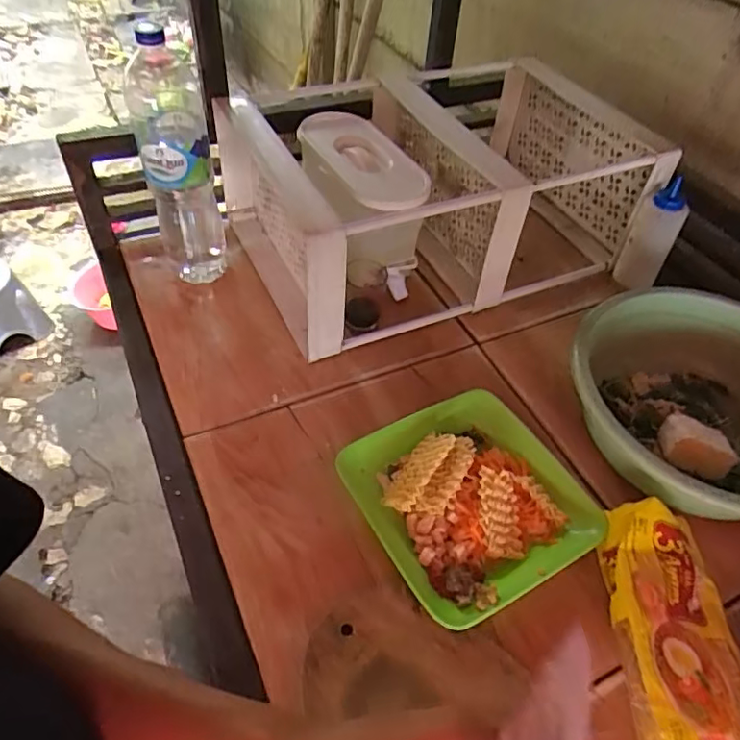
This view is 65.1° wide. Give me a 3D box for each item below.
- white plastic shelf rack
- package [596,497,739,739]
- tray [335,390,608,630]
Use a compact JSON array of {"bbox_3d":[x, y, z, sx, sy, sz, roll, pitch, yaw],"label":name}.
[{"bbox_3d":[0.108,-0.269,0.883,0.563,0.242,0.377,-19,53,-18],"label":"white plastic shelf rack"},{"bbox_3d":[0.279,0.237,0.518,0.116,0.059,0.231,4,49,0],"label":"package"},{"bbox_3d":[0.106,0.132,0.613,0.215,0.032,0.217,-24,54,-22],"label":"tray"}]

